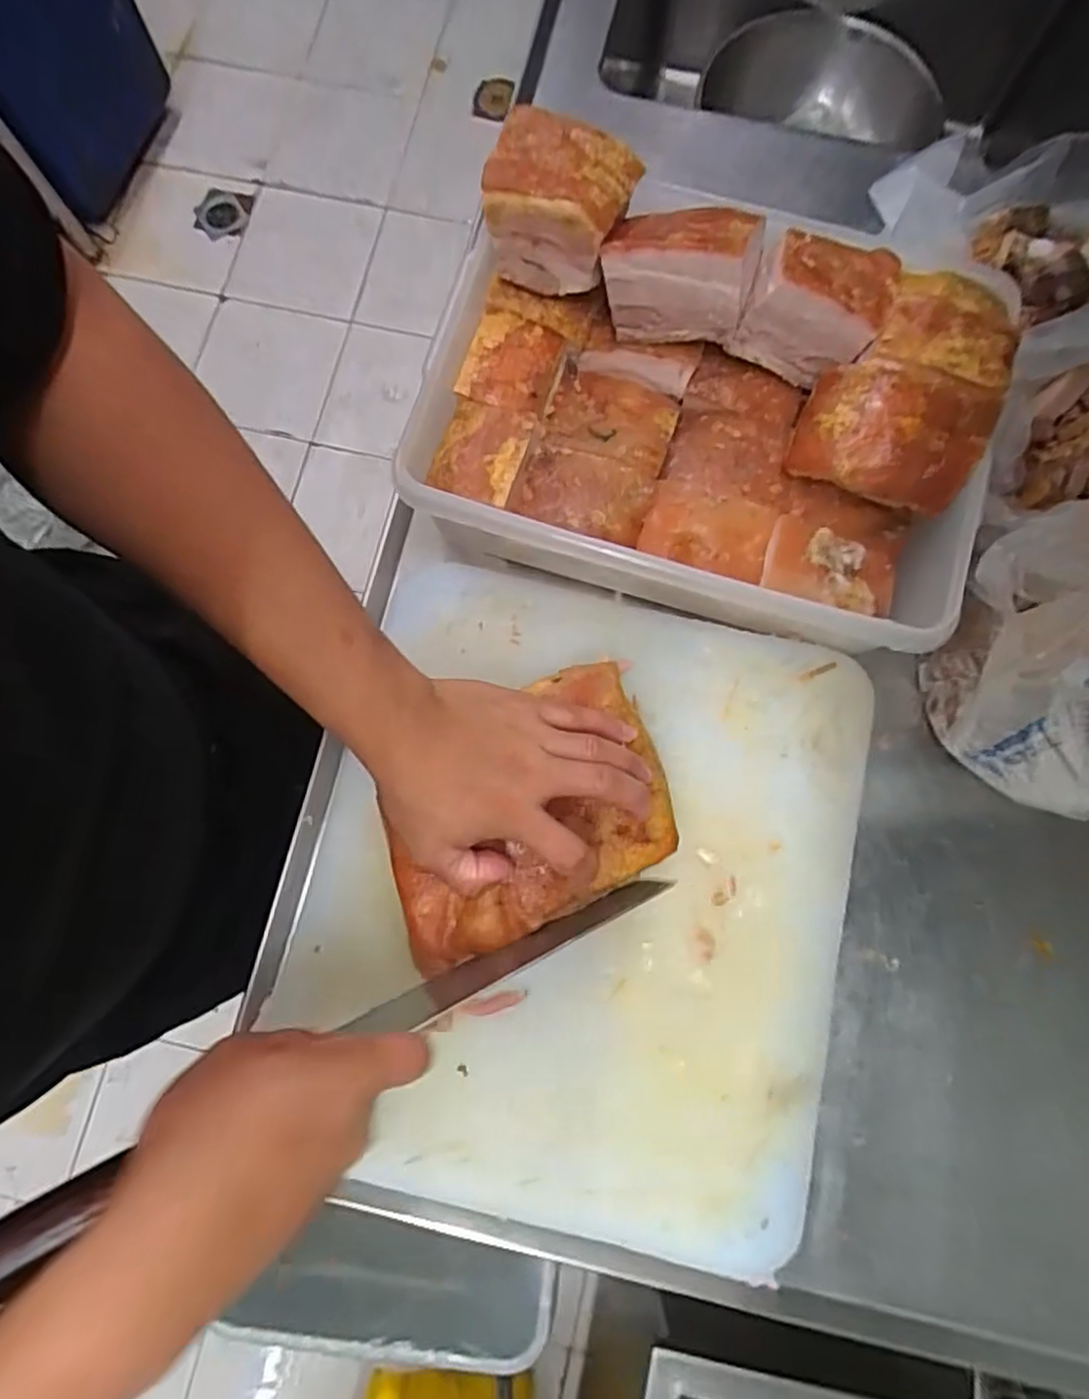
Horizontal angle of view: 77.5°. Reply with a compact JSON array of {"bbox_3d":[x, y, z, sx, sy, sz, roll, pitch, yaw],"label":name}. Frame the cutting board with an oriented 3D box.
[{"bbox_3d":[0.018,0.121,0.444,0.342,0.019,0.392,11,80,3],"label":"cutting board"}]

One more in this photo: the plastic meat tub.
[{"bbox_3d":[0.105,-0.195,0.451,0.348,0.100,0.259,16,80,4],"label":"plastic meat tub"}]

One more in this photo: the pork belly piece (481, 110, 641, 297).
[{"bbox_3d":[0.009,-0.323,0.450,0.084,0.070,0.075,21,80,4],"label":"pork belly piece"}]

